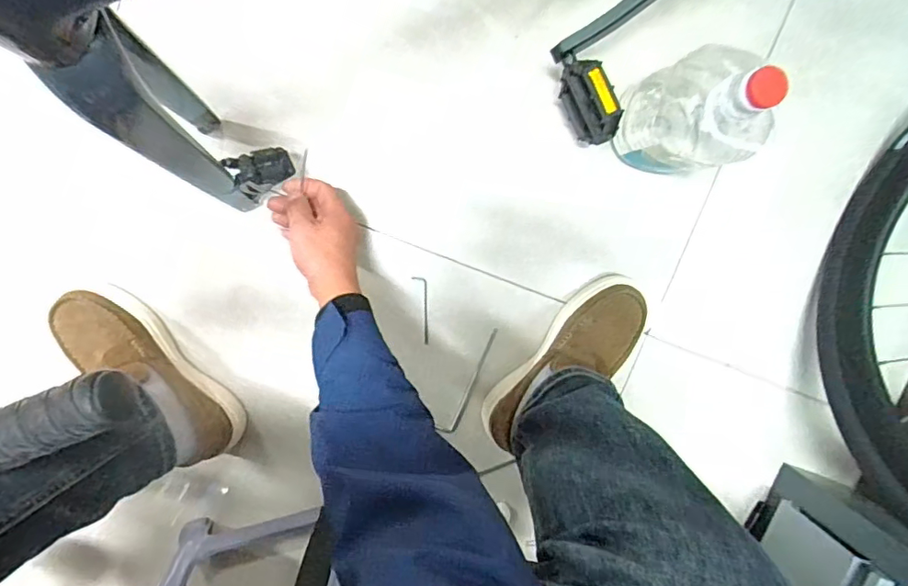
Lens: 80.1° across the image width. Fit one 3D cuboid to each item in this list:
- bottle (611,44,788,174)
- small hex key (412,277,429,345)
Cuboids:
[{"bbox_3d":[0.275,-0.189,0.587,0.134,0.229,0.102,-5,99,-2],"label":"bottle"},{"bbox_3d":[-0.042,0.024,0.732,0.019,0.004,0.093,-5,99,-2],"label":"small hex key"}]

